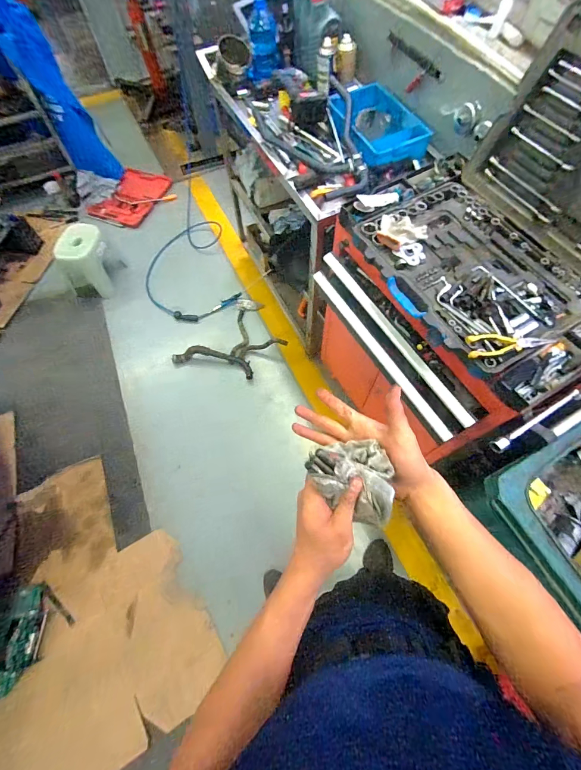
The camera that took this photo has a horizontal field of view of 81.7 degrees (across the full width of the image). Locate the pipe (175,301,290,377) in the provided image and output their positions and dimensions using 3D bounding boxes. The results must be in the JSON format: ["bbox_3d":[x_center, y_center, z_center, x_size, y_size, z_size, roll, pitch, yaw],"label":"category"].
[{"bbox_3d":[-0.283,-0.236,1.784,0.425,0.123,0.566,38,69,15],"label":"pipe"}]

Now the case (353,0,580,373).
[{"bbox_3d":[0.485,-0.388,0.681,0.510,0.351,0.514,-32,69,-13],"label":"case"}]

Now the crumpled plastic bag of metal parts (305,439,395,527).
[{"bbox_3d":[0.074,0.108,0.411,0.105,0.064,0.099,13,65,5],"label":"crumpled plastic bag of metal parts"}]

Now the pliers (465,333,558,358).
[{"bbox_3d":[0.461,-0.091,0.703,0.195,0.026,0.047,-10,66,-4],"label":"pliers"}]

